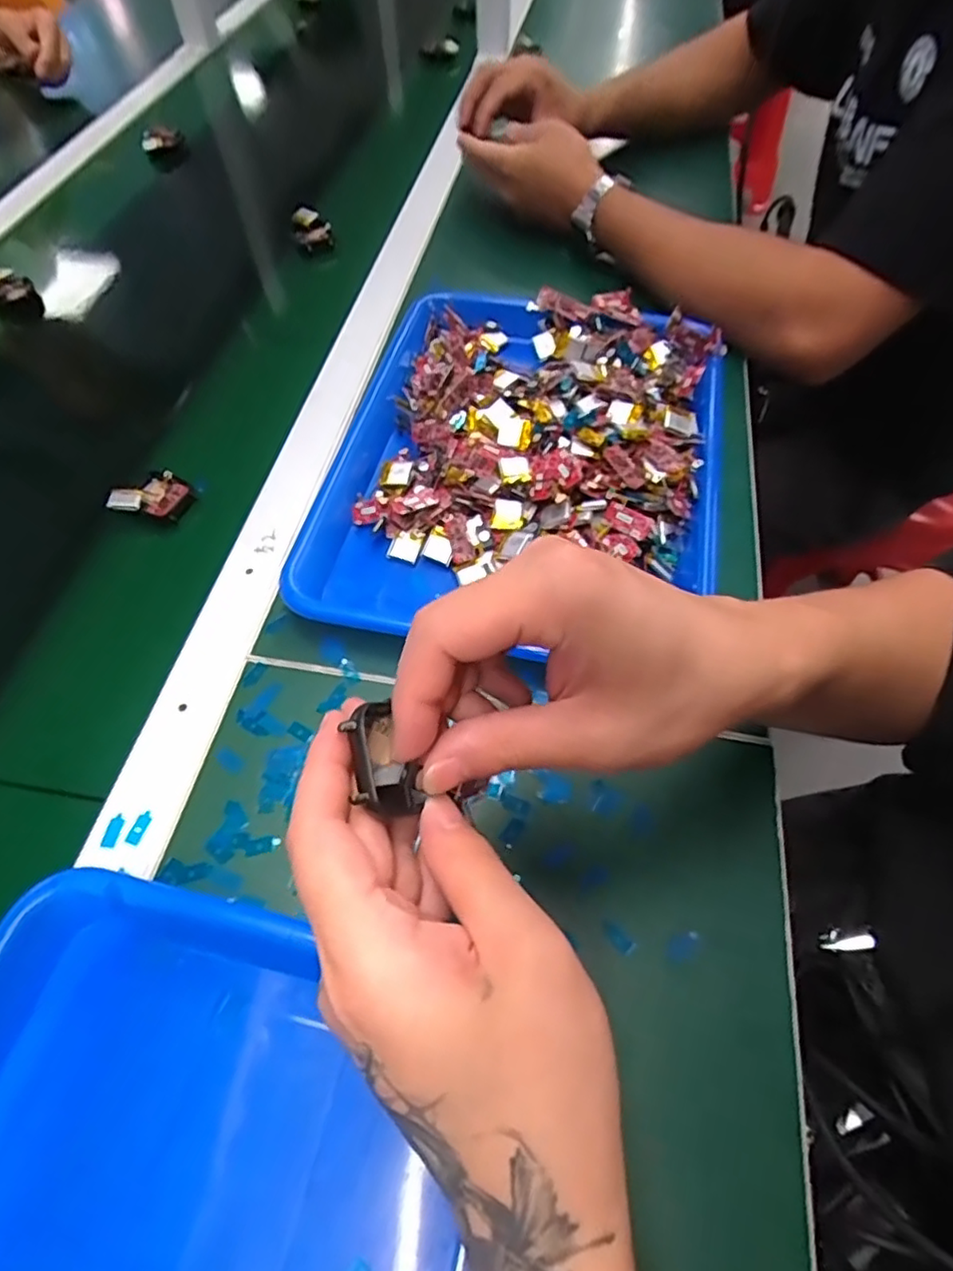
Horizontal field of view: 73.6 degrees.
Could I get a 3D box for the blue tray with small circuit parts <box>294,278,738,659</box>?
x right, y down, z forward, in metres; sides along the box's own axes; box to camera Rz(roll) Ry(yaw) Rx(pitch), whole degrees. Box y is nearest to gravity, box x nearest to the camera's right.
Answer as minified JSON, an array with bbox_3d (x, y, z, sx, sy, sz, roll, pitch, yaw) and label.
[{"bbox_3d":[0.034,-0.130,0.446,0.264,0.049,0.320,9,58,6],"label":"blue tray with small circuit parts"}]

